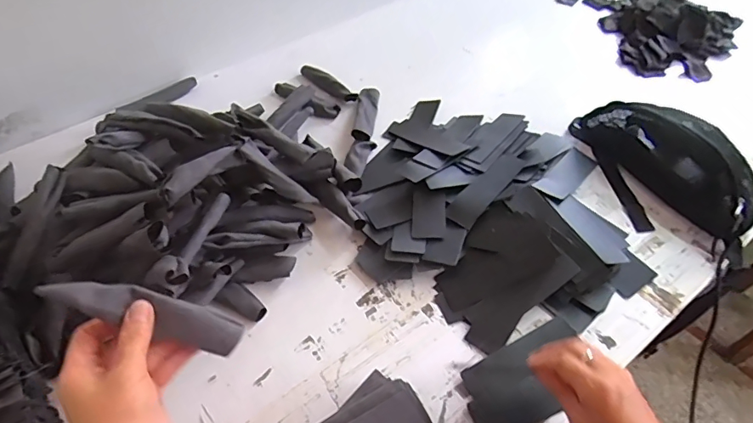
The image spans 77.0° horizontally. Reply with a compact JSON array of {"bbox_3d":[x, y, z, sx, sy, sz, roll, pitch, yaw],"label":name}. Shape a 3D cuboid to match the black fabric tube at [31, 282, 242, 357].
[{"bbox_3d":[-0.181,0.082,0.378,0.146,0.026,0.028,24,46,-22],"label":"black fabric tube"}]

